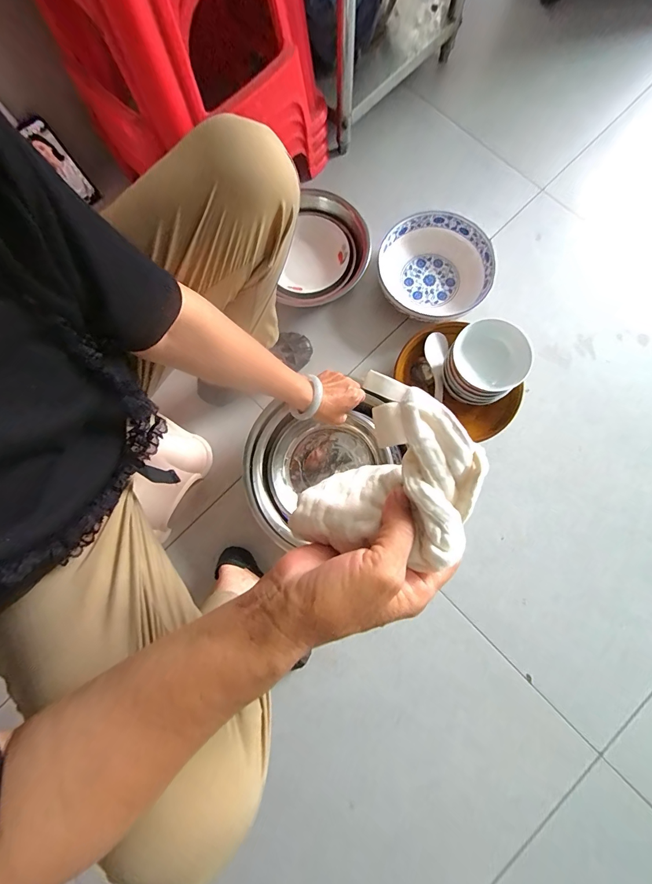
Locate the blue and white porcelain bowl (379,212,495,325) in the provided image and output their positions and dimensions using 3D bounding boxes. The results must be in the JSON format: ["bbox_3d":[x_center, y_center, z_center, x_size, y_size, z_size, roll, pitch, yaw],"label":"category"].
[{"bbox_3d":[0.227,-0.360,0.787,0.229,0.079,0.237,0,79,0],"label":"blue and white porcelain bowl"}]

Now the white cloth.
[{"bbox_3d":[0.042,0.030,0.235,0.095,0.068,0.109,31,81,5],"label":"white cloth"}]

